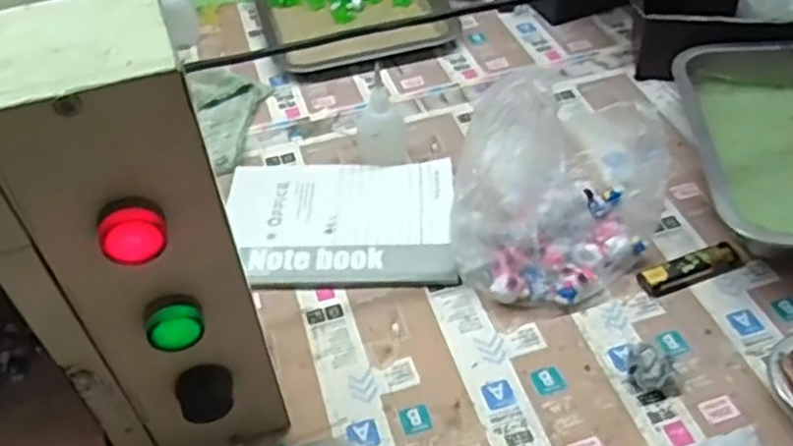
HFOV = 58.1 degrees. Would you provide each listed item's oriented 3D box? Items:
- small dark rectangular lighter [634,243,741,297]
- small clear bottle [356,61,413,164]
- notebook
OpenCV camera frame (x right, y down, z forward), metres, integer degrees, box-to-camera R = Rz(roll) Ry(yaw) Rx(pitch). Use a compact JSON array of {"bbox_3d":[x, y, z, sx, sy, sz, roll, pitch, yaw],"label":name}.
[{"bbox_3d":[0.227,0.036,0.553,0.079,0.015,0.023,-16,46,-10],"label":"small dark rectangular lighter"},{"bbox_3d":[-0.013,-0.095,0.632,0.045,0.084,0.032,-6,45,0],"label":"small clear bottle"},{"bbox_3d":[-0.047,-0.006,0.609,0.191,0.009,0.145,-4,45,1],"label":"notebook"}]

